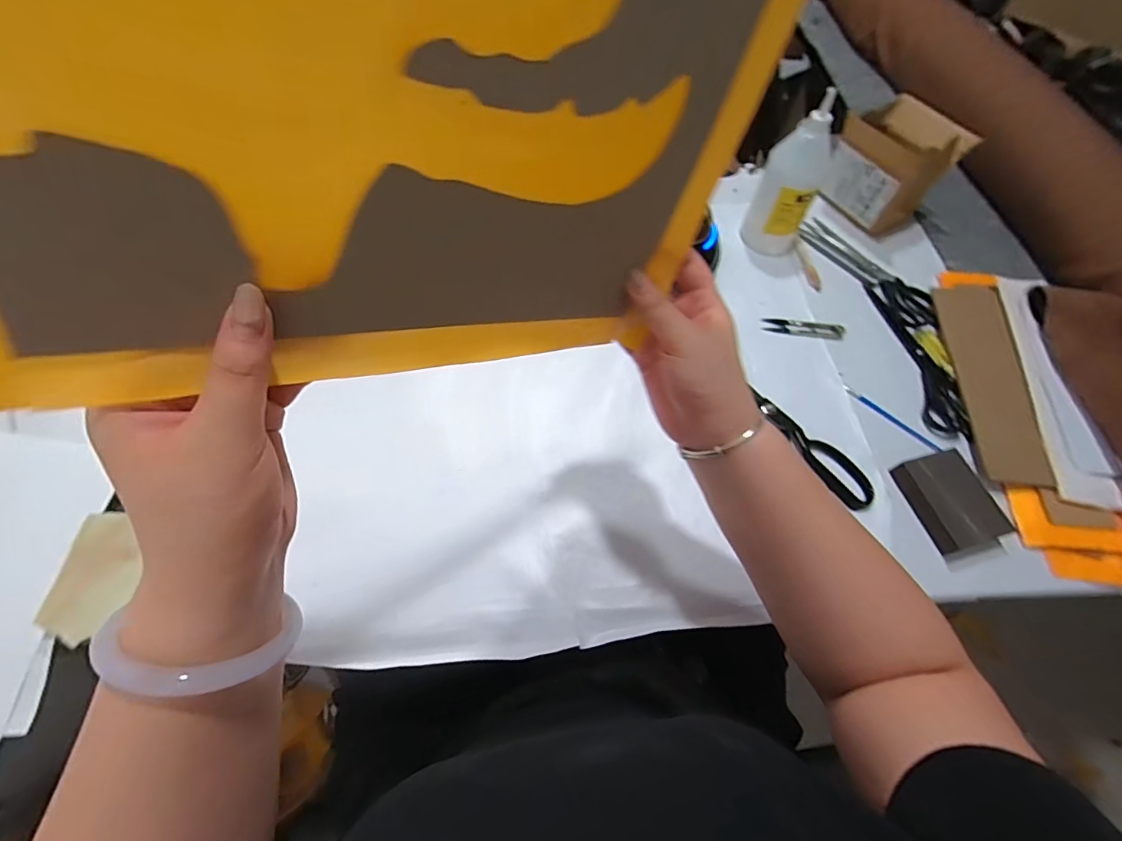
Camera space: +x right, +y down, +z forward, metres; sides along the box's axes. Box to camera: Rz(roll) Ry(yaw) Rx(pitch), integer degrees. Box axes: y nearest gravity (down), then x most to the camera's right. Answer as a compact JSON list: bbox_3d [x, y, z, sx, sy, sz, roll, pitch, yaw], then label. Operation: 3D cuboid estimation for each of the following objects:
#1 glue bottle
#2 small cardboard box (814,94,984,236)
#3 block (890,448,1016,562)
[{"bbox_3d":[0.304,-0.313,0.624,0.078,0.171,0.068,27,64,13],"label":"glue bottle"},{"bbox_3d":[0.475,-0.375,0.688,0.101,0.126,0.145,-23,64,-13],"label":"small cardboard box"},{"bbox_3d":[0.408,0.085,0.492,0.072,0.028,0.100,-13,62,-8],"label":"block"}]

